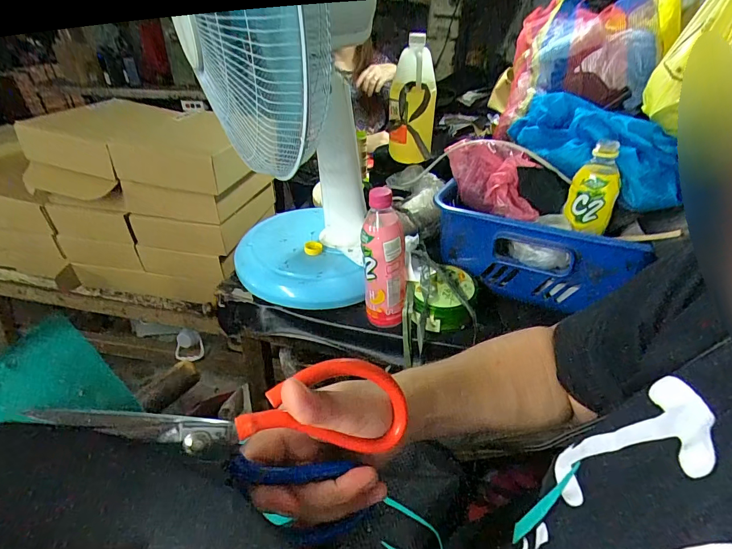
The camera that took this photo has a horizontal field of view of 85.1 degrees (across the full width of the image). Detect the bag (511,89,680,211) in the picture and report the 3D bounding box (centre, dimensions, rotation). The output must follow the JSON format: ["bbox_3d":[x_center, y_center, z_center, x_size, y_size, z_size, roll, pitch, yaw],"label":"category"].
[{"bbox_3d":[0.357,-0.204,0.613,0.135,0.091,0.293,-6,35,-7],"label":"bag"}]

